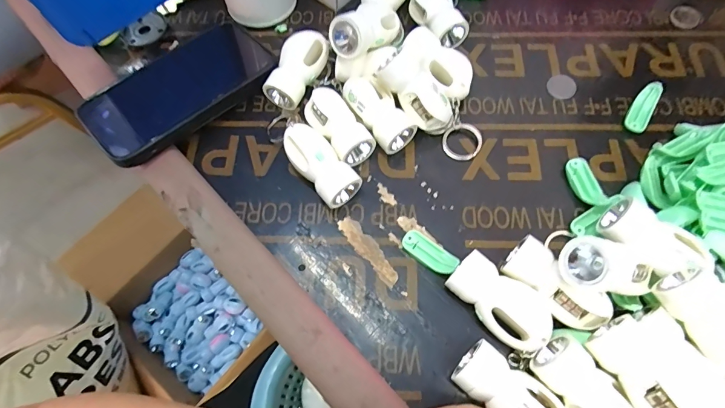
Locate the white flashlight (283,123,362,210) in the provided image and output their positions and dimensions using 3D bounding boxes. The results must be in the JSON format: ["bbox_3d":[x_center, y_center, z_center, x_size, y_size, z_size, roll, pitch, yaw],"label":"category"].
[{"bbox_3d":[-0.031,-0.027,0.287,0.031,0.032,0.063,-36,69,-13],"label":"white flashlight"}]

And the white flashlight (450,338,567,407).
[{"bbox_3d":[0.086,0.109,0.225,0.068,0.028,0.029,32,71,15],"label":"white flashlight"}]

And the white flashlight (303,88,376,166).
[{"bbox_3d":[-0.019,-0.058,0.304,0.031,0.026,0.061,-34,69,-12],"label":"white flashlight"}]

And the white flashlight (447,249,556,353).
[{"bbox_3d":[0.086,0.062,0.246,0.064,0.027,0.036,35,72,16],"label":"white flashlight"}]

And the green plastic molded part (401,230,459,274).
[{"bbox_3d":[0.046,0.034,0.271,0.040,0.009,0.016,37,72,17],"label":"green plastic molded part"}]

